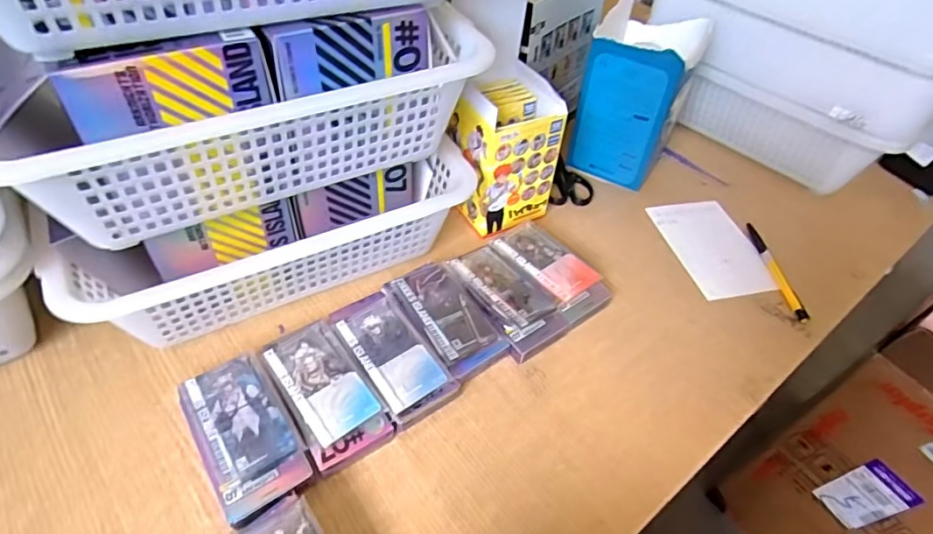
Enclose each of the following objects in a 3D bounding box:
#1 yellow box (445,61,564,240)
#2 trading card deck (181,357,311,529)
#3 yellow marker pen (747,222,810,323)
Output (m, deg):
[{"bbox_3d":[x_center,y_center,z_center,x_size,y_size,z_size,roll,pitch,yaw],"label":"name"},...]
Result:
[{"bbox_3d":[0.037,-0.125,0.566,0.091,0.138,0.097,-19,52,-23],"label":"yellow box"},{"bbox_3d":[-0.166,0.126,0.398,0.062,0.036,0.117,-24,54,-26],"label":"trading card deck"},{"bbox_3d":[0.337,0.002,0.575,0.012,0.011,0.139,1,47,-6],"label":"yellow marker pen"}]

